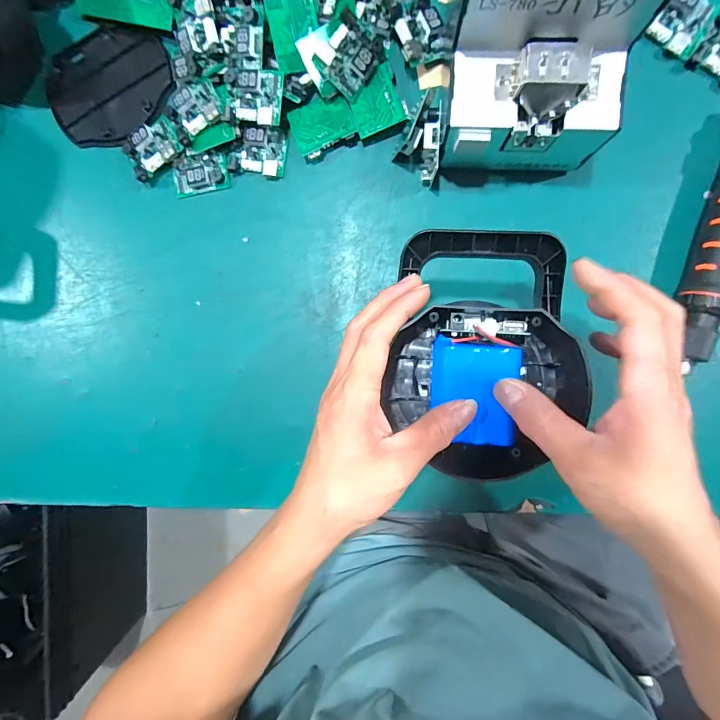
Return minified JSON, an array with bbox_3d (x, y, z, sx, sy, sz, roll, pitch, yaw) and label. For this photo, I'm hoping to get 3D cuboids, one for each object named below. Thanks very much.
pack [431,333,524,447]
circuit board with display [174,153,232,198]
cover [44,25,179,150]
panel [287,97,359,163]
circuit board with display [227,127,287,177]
[{"bbox_3d":[0.076,0.022,0.272,0.057,0.013,0.067,6,94,5],"label":"pack"},{"bbox_3d":[-0.155,-0.179,0.393,0.055,0.008,0.033,-9,93,6],"label":"circuit board with display"},{"bbox_3d":[-0.248,-0.272,0.404,0.125,0.017,0.114,-34,90,6],"label":"cover"},{"bbox_3d":[-0.033,-0.216,0.378,0.055,0.012,0.045,-21,92,6],"label":"panel"},{"bbox_3d":[-0.097,-0.200,0.384,0.052,0.010,0.043,10,95,4],"label":"circuit board with display"}]

